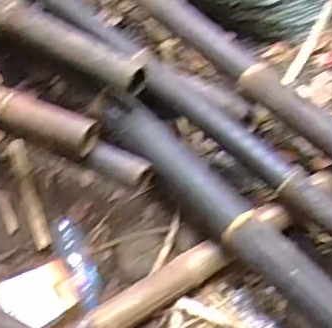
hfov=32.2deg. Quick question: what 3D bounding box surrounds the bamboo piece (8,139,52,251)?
[{"bbox_3d":[-0.341,0.076,1.442,0.043,0.045,0.291,-17,59,-9],"label":"bamboo piece"}]

